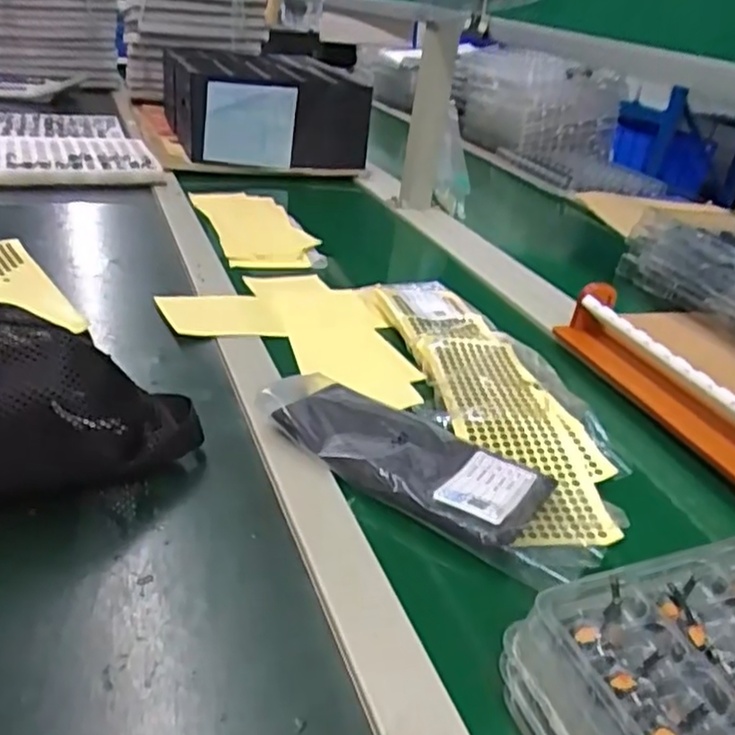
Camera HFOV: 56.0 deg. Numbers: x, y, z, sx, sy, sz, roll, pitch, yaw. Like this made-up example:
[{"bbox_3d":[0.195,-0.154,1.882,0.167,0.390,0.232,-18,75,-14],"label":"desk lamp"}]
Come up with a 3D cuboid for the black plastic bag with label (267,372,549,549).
[{"bbox_3d":[0.021,0.057,0.489,0.204,0.022,0.088,24,33,27],"label":"black plastic bag with label"}]

